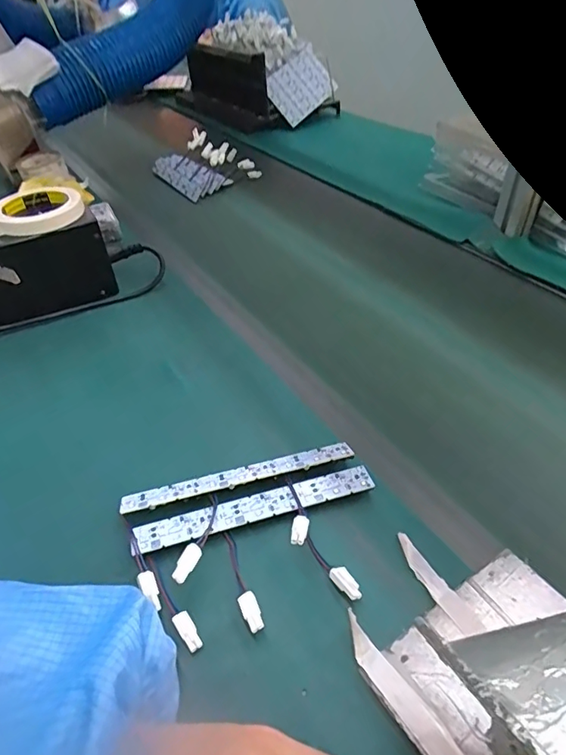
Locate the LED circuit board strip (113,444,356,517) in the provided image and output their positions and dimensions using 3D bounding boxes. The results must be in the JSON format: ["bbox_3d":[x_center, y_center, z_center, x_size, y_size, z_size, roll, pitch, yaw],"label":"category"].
[{"bbox_3d":[-0.035,0.081,0.402,0.189,0.005,0.019,-12,40,-10],"label":"LED circuit board strip"}]

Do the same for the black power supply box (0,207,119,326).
[{"bbox_3d":[-0.309,-0.138,0.587,0.185,0.100,0.081,-19,45,-18],"label":"black power supply box"}]

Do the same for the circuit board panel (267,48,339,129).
[{"bbox_3d":[0.044,-0.702,1.183,0.193,0.119,0.013,-49,19,-22],"label":"circuit board panel"}]

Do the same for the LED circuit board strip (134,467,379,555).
[{"bbox_3d":[-0.020,0.102,0.384,0.188,0.004,0.024,-13,47,-12],"label":"LED circuit board strip"}]

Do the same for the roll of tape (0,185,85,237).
[{"bbox_3d":[-0.292,-0.198,0.575,0.101,0.022,0.097,-23,46,-21],"label":"roll of tape"}]

